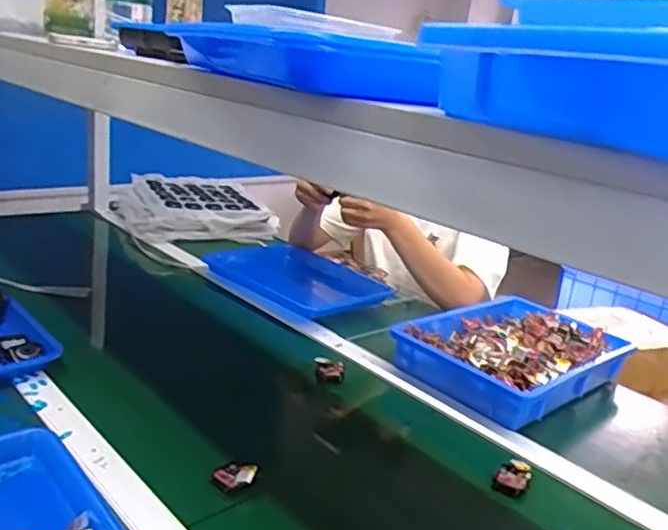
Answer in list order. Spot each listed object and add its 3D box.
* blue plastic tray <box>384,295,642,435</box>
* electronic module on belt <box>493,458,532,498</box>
[{"bbox_3d":[0.289,0.138,1.018,0.355,0.056,0.256,-10,25,-42],"label":"blue plastic tray"},{"bbox_3d":[0.211,0.248,0.732,0.035,0.015,0.053,17,20,26],"label":"electronic module on belt"}]

